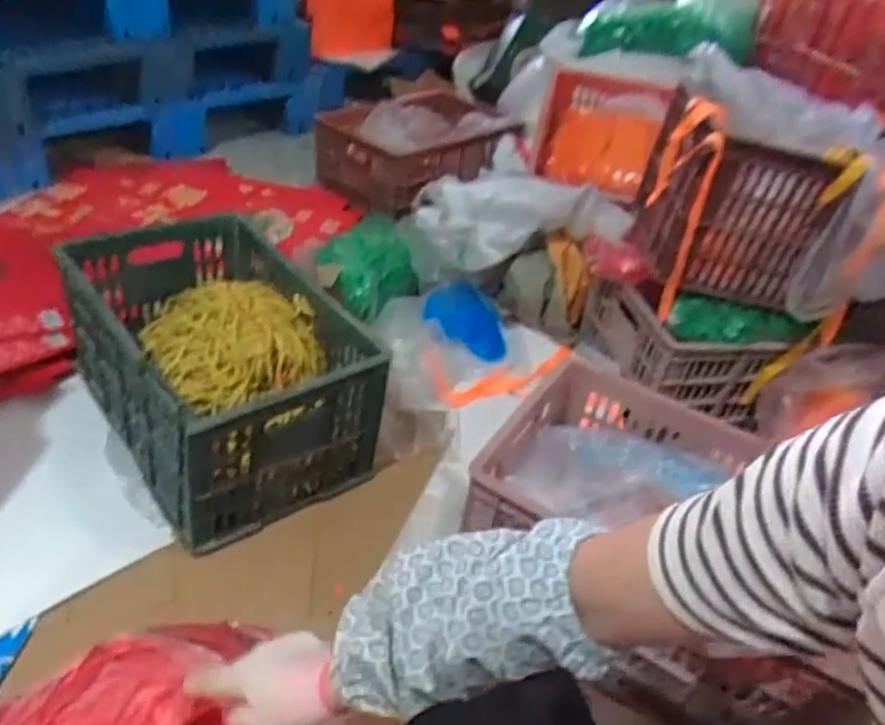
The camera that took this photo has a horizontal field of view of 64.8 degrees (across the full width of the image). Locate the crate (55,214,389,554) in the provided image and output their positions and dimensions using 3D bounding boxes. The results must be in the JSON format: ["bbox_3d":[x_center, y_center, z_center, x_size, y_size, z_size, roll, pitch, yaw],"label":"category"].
[{"bbox_3d":[-0.330,-0.018,1.071,0.362,0.224,0.522,-23,45,-28],"label":"crate"}]

